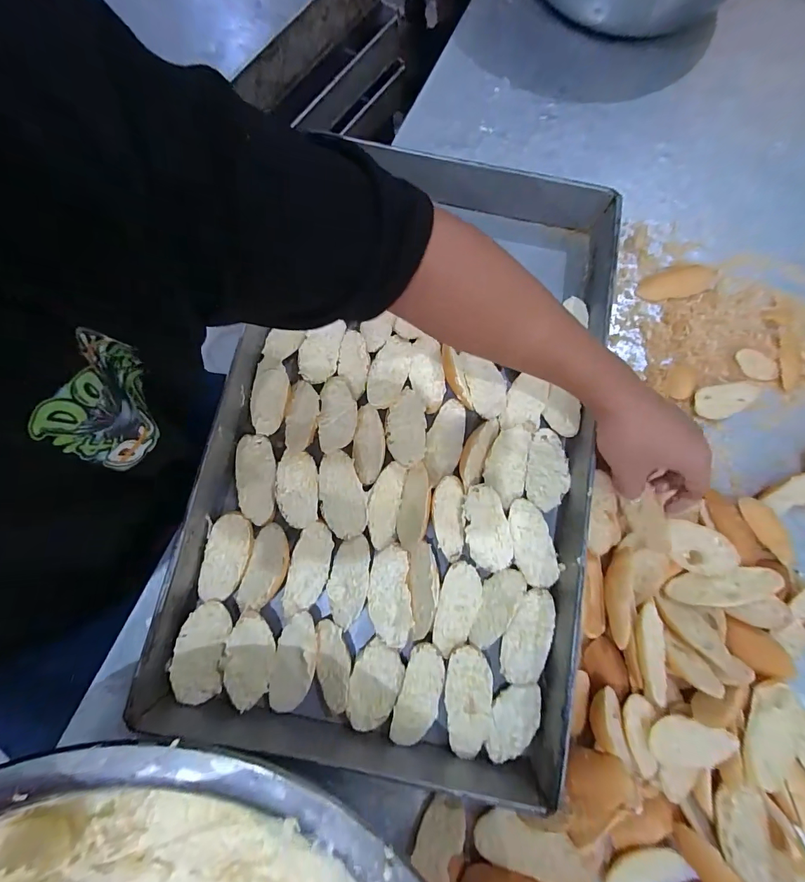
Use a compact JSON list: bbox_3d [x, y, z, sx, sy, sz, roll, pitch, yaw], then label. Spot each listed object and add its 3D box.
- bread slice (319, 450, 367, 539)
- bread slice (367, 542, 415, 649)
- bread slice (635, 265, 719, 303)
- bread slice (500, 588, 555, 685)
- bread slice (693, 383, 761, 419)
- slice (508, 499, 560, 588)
[{"bbox_3d":[-0.063,0.054,0.403,0.046,0.009,0.086,-12,80,-4],"label":"bread slice"},{"bbox_3d":[-0.013,0.152,0.388,0.041,0.012,0.090,-4,79,-3],"label":"bread slice"},{"bbox_3d":[0.335,-0.191,0.477,0.095,0.007,0.040,-6,79,-3],"label":"bread slice"},{"bbox_3d":[0.122,0.188,0.379,0.037,0.008,0.088,20,79,2],"label":"bread slice"},{"bbox_3d":[0.366,-0.047,0.444,0.080,0.012,0.035,-14,80,-5],"label":"bread slice"},{"bbox_3d":[0.132,0.103,0.399,0.039,0.007,0.085,-9,80,-4],"label":"slice"}]

